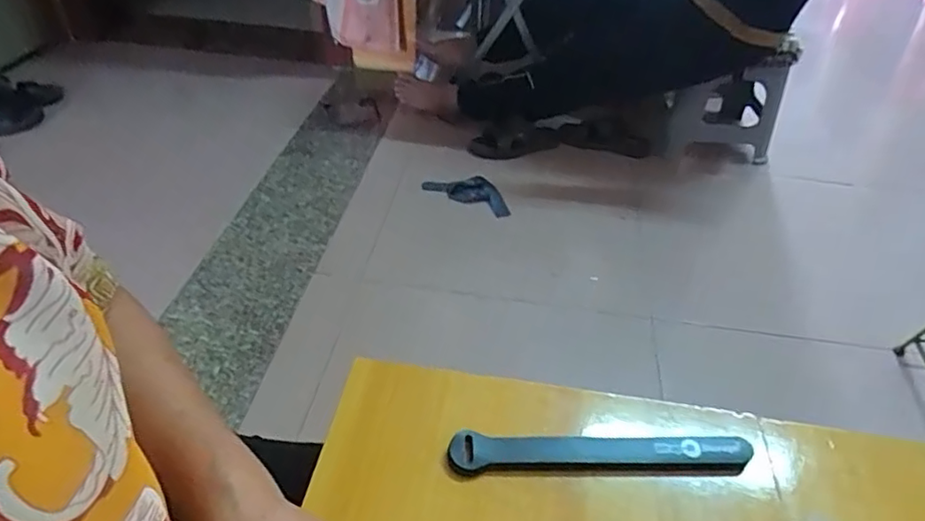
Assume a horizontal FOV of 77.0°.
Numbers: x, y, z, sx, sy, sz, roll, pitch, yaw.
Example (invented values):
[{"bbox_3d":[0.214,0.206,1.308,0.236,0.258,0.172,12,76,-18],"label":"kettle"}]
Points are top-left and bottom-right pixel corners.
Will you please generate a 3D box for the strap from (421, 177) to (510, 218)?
[{"bbox_3d":[0.017,-0.169,1.456,0.237,0.033,0.079,20,44,17],"label":"strap"}]

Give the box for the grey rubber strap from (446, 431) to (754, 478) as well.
[{"bbox_3d":[0.091,0.128,0.380,0.195,0.008,0.025,2,42,-2],"label":"grey rubber strap"}]

